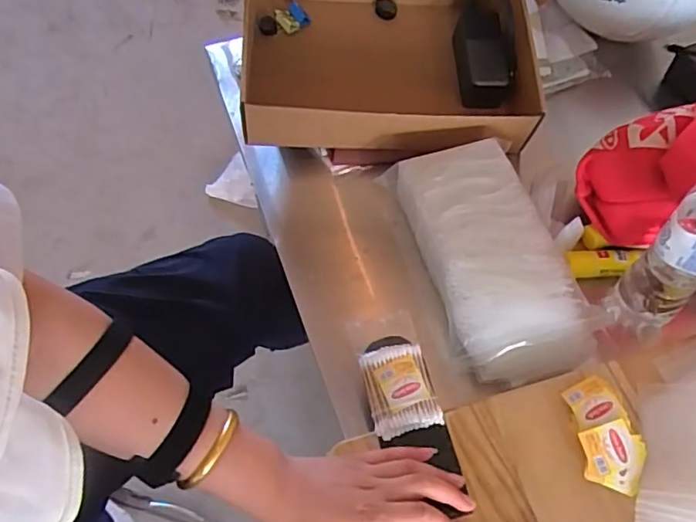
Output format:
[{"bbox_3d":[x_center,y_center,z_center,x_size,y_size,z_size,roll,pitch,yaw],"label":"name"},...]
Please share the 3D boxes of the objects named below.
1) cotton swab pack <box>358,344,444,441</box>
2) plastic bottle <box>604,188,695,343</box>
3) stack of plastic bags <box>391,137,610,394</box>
[{"bbox_3d":[0.047,0.117,0.524,0.058,0.021,0.076,-13,60,-5],"label":"cotton swab pack"},{"bbox_3d":[0.312,-0.003,0.533,0.078,0.230,0.066,-40,65,-20],"label":"plastic bottle"},{"bbox_3d":[0.150,-0.008,0.612,0.139,0.047,0.268,-17,59,-8],"label":"stack of plastic bags"}]

